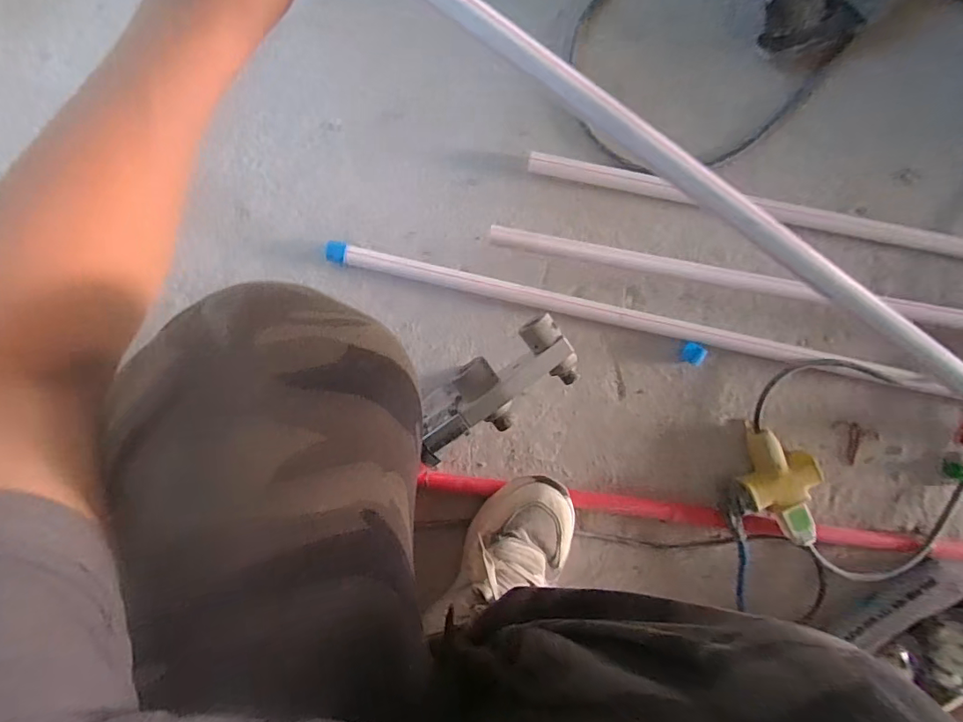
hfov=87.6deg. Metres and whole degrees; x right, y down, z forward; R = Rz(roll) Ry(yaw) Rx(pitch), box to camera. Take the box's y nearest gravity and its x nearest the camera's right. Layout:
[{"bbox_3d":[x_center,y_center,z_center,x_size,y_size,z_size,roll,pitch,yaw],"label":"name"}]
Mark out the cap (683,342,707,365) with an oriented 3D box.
[{"bbox_3d":[0.239,-0.008,0.565,0.023,0.017,0.022,19,97,-5],"label":"cap"}]

